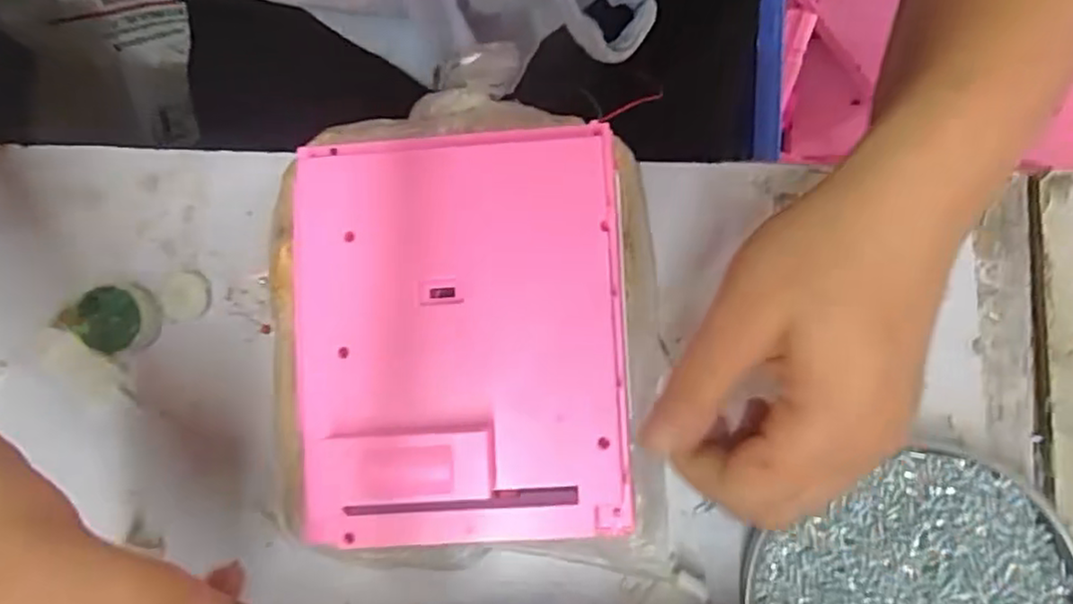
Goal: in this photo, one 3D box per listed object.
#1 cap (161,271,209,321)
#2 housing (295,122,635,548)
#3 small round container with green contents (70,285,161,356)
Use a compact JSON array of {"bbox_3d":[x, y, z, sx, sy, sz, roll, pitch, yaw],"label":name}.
[{"bbox_3d":[-0.169,-0.003,0.323,0.023,0.004,0.023,0,83,2],"label":"cap"},{"bbox_3d":[-0.030,0.012,0.258,0.124,0.023,0.152,-3,83,2],"label":"housing"},{"bbox_3d":[-0.196,0.008,0.315,0.031,0.015,0.030,0,83,2],"label":"small round container with green contents"}]

